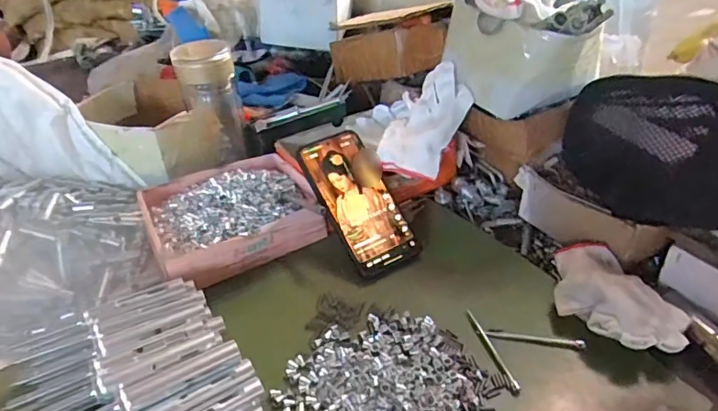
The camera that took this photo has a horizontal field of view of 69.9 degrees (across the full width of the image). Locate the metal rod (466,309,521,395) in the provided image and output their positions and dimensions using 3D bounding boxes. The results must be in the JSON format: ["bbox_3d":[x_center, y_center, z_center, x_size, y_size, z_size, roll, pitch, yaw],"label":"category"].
[{"bbox_3d":[0.113,0.121,0.439,0.008,0.004,0.090,-12,37,-12],"label":"metal rod"}]

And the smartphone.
[{"bbox_3d":[0.000,-0.004,0.544,0.074,0.012,0.162,-24,75,-22],"label":"smartphone"}]

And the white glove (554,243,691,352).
[{"bbox_3d":[0.218,0.079,0.451,0.078,0.044,0.133,-15,39,-16],"label":"white glove"}]

